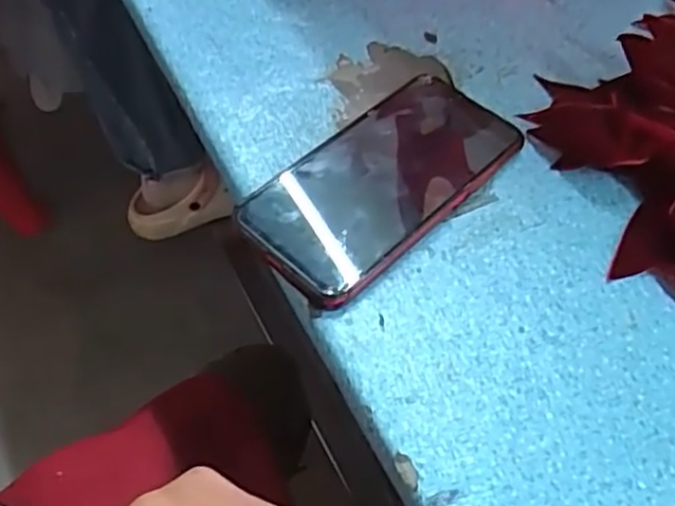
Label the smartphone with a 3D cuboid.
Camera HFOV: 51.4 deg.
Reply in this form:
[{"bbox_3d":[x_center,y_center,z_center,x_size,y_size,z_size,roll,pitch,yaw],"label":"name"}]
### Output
[{"bbox_3d":[0.025,-0.038,0.366,0.154,0.012,0.076,-38,66,-25],"label":"smartphone"}]

